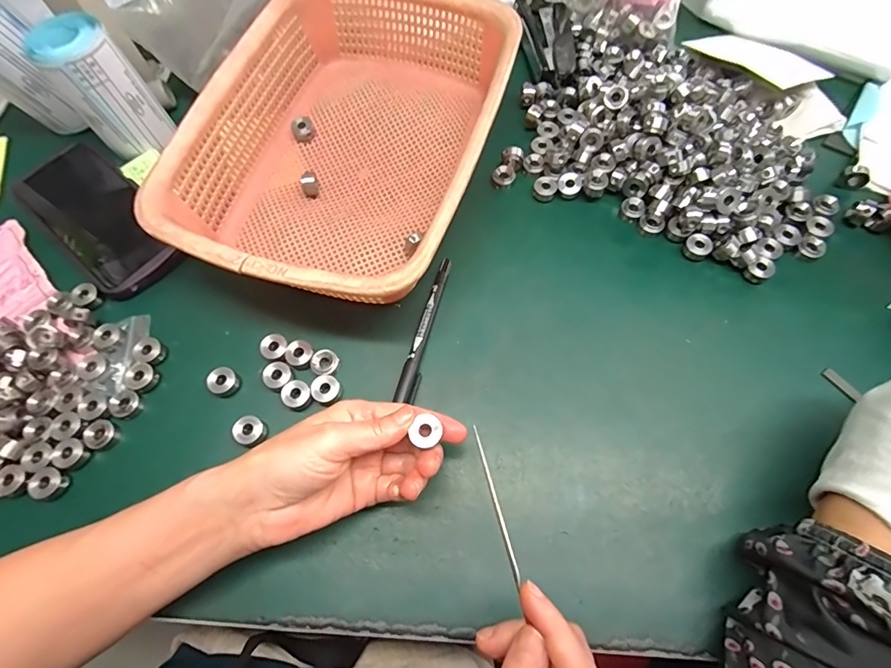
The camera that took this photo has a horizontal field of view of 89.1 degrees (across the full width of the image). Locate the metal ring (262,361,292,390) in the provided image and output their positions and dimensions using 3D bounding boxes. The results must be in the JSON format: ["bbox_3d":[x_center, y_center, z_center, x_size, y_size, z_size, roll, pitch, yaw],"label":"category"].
[{"bbox_3d":[-0.120,0.029,0.323,0.018,0.005,0.019,-1,68,2],"label":"metal ring"}]

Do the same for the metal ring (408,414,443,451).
[{"bbox_3d":[-0.011,0.056,0.264,0.018,0.005,0.017,-41,72,-14],"label":"metal ring"}]

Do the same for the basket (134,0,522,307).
[{"bbox_3d":[-0.077,-0.157,0.369,0.219,0.075,0.294,16,69,9],"label":"basket"}]

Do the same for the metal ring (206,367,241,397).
[{"bbox_3d":[-0.159,0.035,0.326,0.017,0.014,0.020,25,71,12],"label":"metal ring"}]

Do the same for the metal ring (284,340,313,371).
[{"bbox_3d":[-0.107,0.015,0.331,0.021,0.008,0.019,39,74,16],"label":"metal ring"}]

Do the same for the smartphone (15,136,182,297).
[{"bbox_3d":[-0.302,-0.102,0.393,0.171,0.018,0.079,40,74,16],"label":"smartphone"}]

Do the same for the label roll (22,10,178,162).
[{"bbox_3d":[-0.293,-0.210,0.391,0.057,0.094,0.053,-42,72,-14],"label":"label roll"}]

